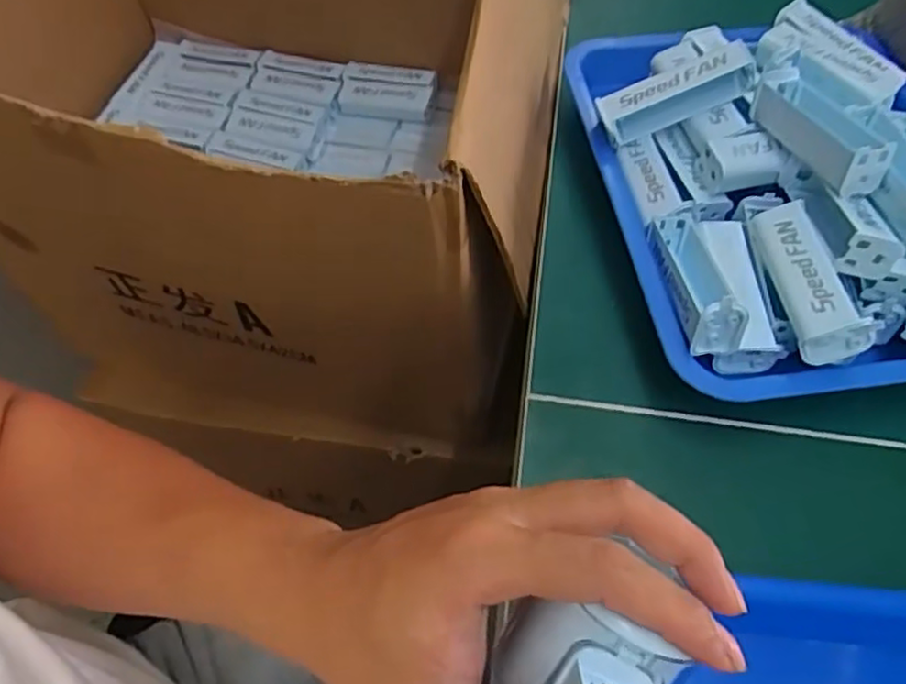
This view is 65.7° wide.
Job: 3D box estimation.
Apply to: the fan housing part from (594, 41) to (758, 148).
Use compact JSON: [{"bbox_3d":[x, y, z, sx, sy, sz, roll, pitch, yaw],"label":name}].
[{"bbox_3d":[0.151,-0.167,0.475,0.101,0.032,0.026,-18,57,14],"label":"fan housing part"}]

